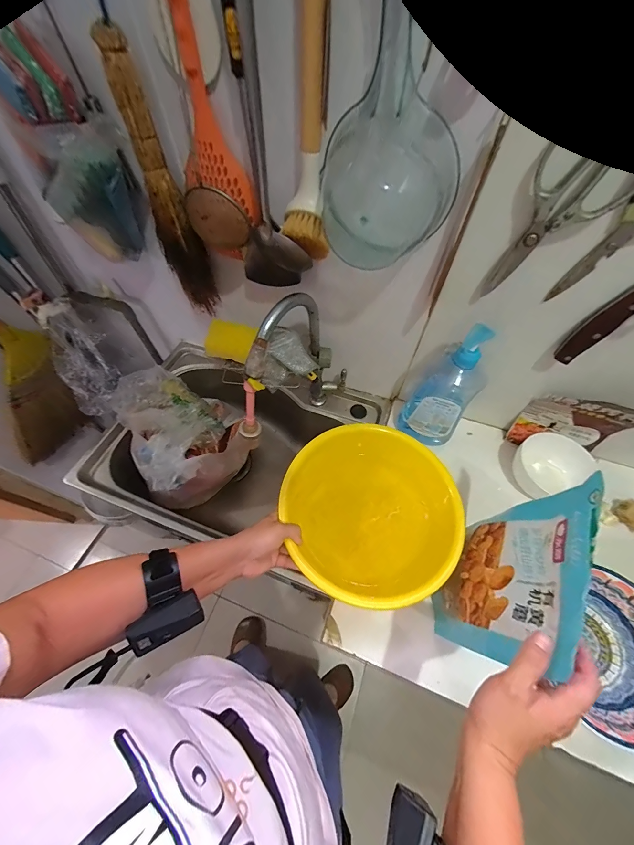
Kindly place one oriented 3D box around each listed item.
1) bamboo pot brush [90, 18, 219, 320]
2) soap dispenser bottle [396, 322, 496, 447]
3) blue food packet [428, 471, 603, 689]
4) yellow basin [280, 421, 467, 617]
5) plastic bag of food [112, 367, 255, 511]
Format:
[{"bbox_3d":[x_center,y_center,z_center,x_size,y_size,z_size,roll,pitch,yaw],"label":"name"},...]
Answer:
[{"bbox_3d":[-0.216,-0.312,0.455,0.062,0.333,0.028,-20,61,-12],"label":"bamboo pot brush"},{"bbox_3d":[0.225,-0.057,0.549,0.106,0.301,0.062,17,54,9],"label":"soap dispenser bottle"},{"bbox_3d":[0.239,0.189,0.395,0.021,0.251,0.191,29,63,0],"label":"blue food packet"},{"bbox_3d":[0.098,0.152,0.513,0.289,0.119,0.270,0,59,0],"label":"yellow basin"},{"bbox_3d":[-0.304,0.029,0.704,0.219,0.215,0.280,-32,64,-17],"label":"plastic bag of food"}]

